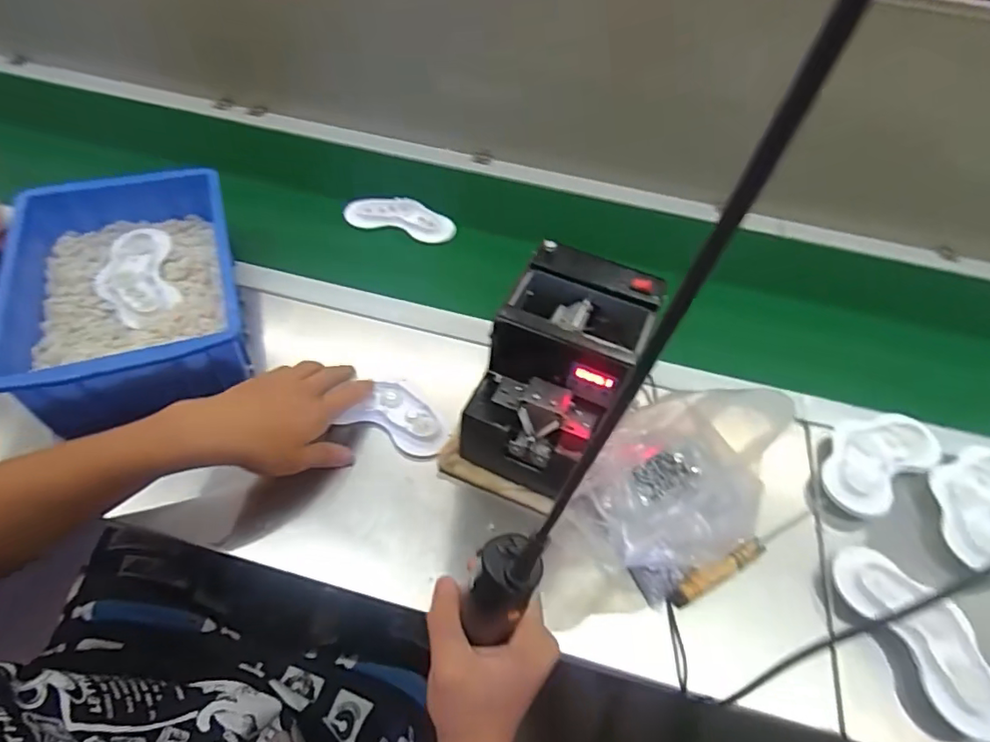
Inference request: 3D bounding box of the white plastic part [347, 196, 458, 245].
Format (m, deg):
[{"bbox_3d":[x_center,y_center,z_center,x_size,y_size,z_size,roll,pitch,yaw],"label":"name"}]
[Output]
[{"bbox_3d":[-0.130,-0.215,0.785,0.160,0.011,0.070,15,64,11],"label":"white plastic part"}]

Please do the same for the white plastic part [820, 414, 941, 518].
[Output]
[{"bbox_3d":[0.385,0.089,0.576,0.149,0.026,0.077,-27,58,-25],"label":"white plastic part"}]

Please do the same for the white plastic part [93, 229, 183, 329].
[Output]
[{"bbox_3d":[-0.408,-0.109,0.641,0.078,0.012,0.142,-17,55,-19],"label":"white plastic part"}]

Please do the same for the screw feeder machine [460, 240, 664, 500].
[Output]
[{"bbox_3d":[0.058,0.007,0.525,0.124,0.159,0.172,24,53,13],"label":"screw feeder machine"}]

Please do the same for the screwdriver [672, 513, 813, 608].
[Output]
[{"bbox_3d":[0.221,0.160,0.497,0.163,0.019,0.020,-21,56,-21],"label":"screwdriver"}]

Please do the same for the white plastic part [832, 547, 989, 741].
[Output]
[{"bbox_3d":[0.348,0.212,0.458,0.061,0.029,0.147,-19,55,-20],"label":"white plastic part"}]

